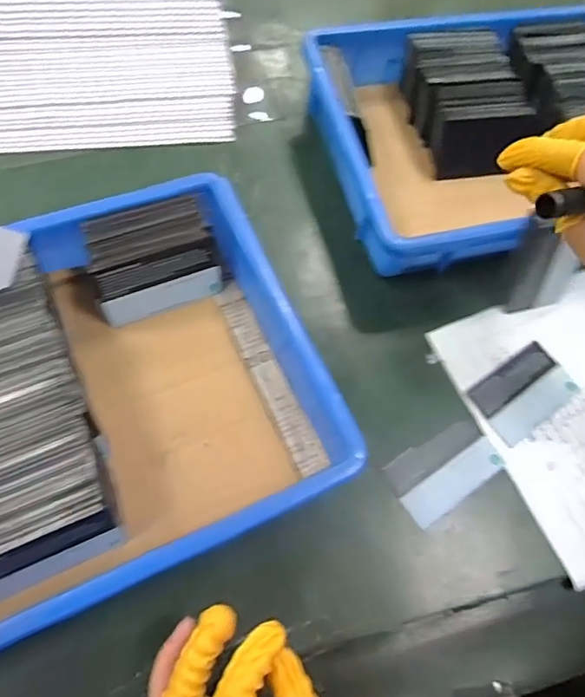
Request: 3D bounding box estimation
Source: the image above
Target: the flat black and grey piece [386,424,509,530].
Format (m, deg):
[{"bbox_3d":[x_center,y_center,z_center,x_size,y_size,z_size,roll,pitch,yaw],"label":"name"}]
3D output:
[{"bbox_3d":[0.111,0.089,0.379,0.081,0.009,0.048,-30,73,-18],"label":"flat black and grey piece"}]

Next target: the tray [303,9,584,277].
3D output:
[{"bbox_3d":[0.205,-0.202,0.480,0.355,0.064,0.246,-12,68,-12],"label":"tray"}]

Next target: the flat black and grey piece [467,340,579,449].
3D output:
[{"bbox_3d":[0.184,0.033,0.408,0.083,0.009,0.051,-32,74,-19],"label":"flat black and grey piece"}]

